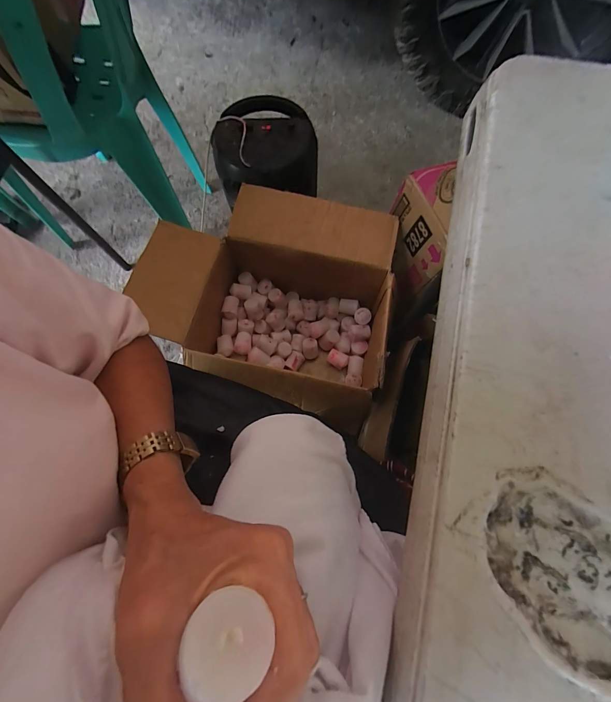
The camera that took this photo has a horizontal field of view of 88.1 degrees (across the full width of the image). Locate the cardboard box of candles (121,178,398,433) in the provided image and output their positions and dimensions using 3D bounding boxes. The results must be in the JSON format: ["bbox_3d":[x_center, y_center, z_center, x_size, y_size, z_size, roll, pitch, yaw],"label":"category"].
[{"bbox_3d":[-0.058,-0.123,0.694,0.459,0.210,0.393,12,75,4],"label":"cardboard box of candles"}]

